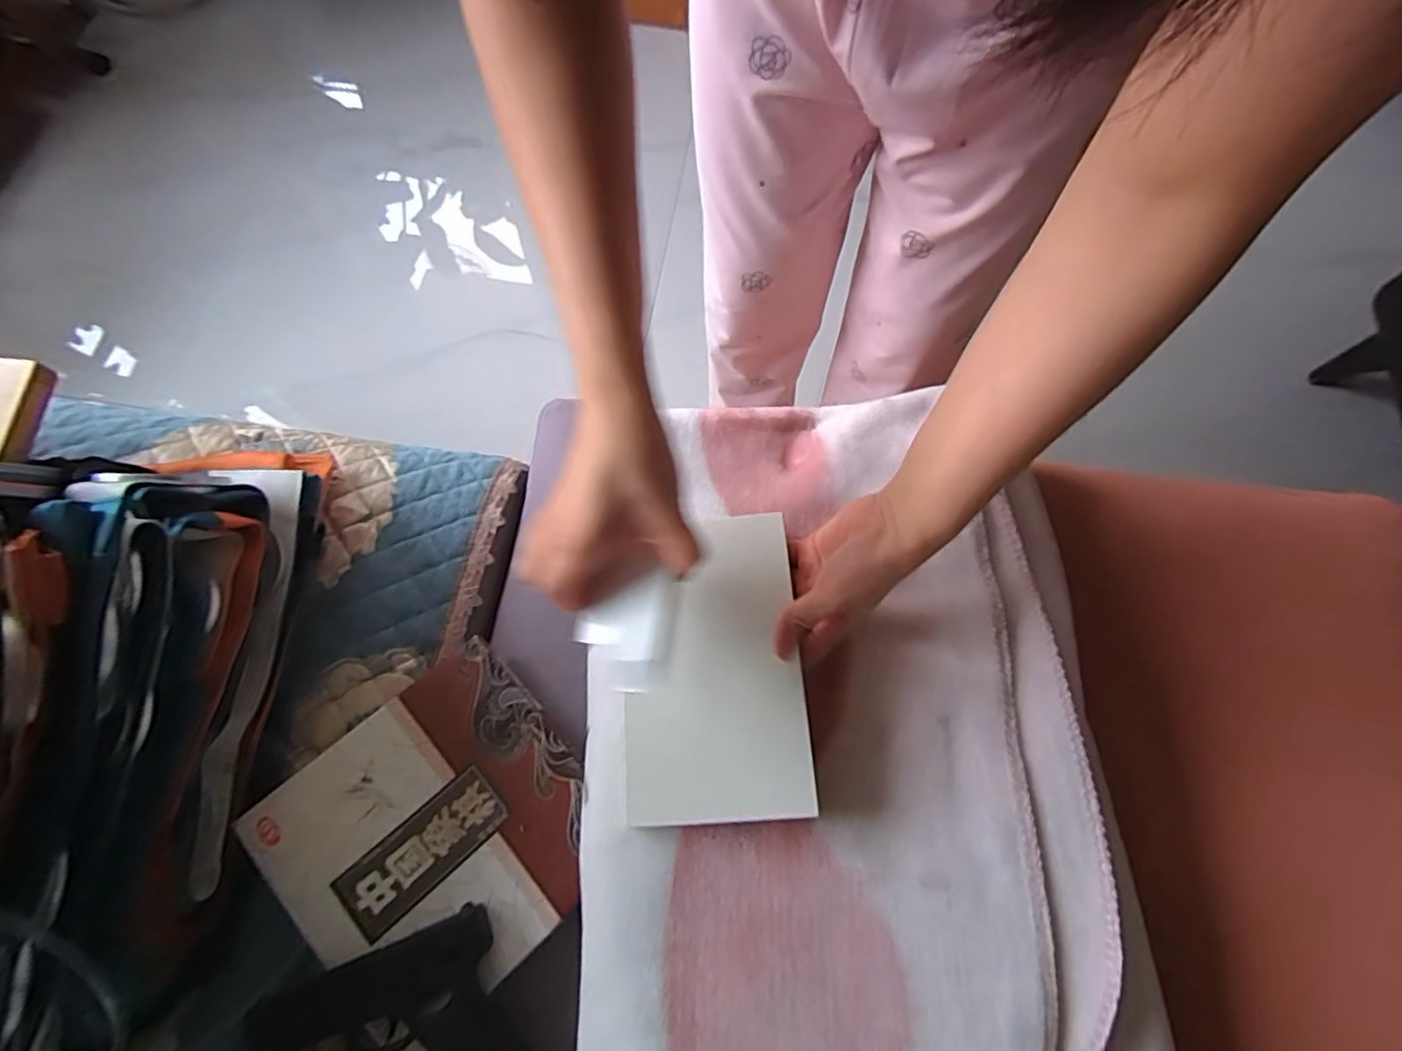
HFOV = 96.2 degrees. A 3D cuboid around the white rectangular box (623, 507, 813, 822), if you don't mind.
[{"bbox_3d":[0.008,0.088,0.416,0.112,0.021,0.193,-2,70,-3],"label":"white rectangular box"}]

